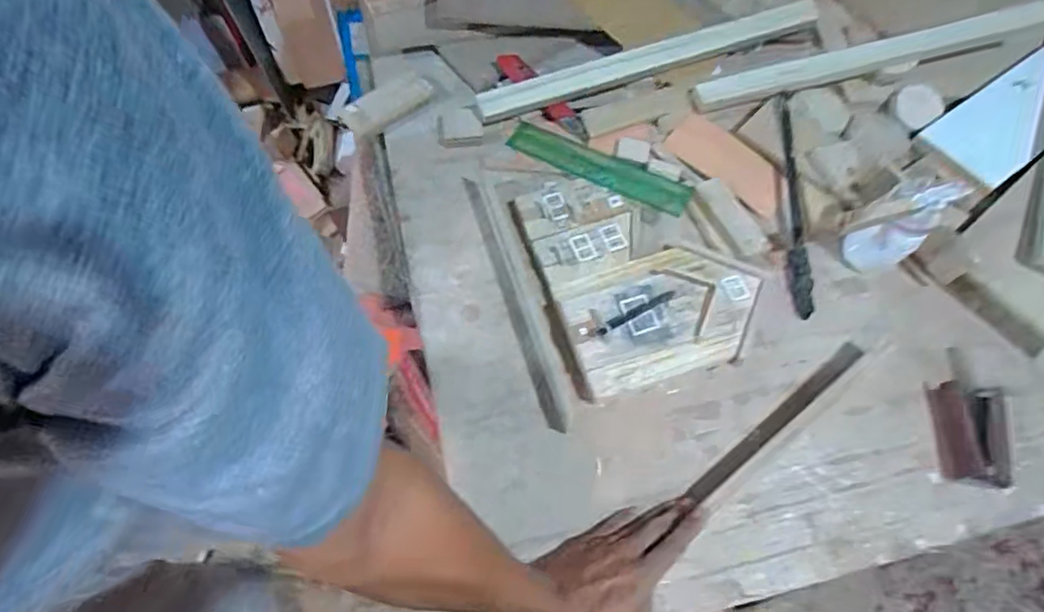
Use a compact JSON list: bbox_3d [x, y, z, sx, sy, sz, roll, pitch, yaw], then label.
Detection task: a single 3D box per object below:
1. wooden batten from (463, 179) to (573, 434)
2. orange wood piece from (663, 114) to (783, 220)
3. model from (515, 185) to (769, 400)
[{"bbox_3d":[-0.006,-0.019,0.670,0.034,0.009,0.334,-16,64,-8],"label":"wooden batten"},{"bbox_3d":[0.270,-0.187,0.747,0.071,0.012,0.169,-38,69,-17],"label":"orange wood piece"},{"bbox_3d":[0.136,-0.050,0.664,0.237,0.036,0.279,-15,64,-7],"label":"model"}]

